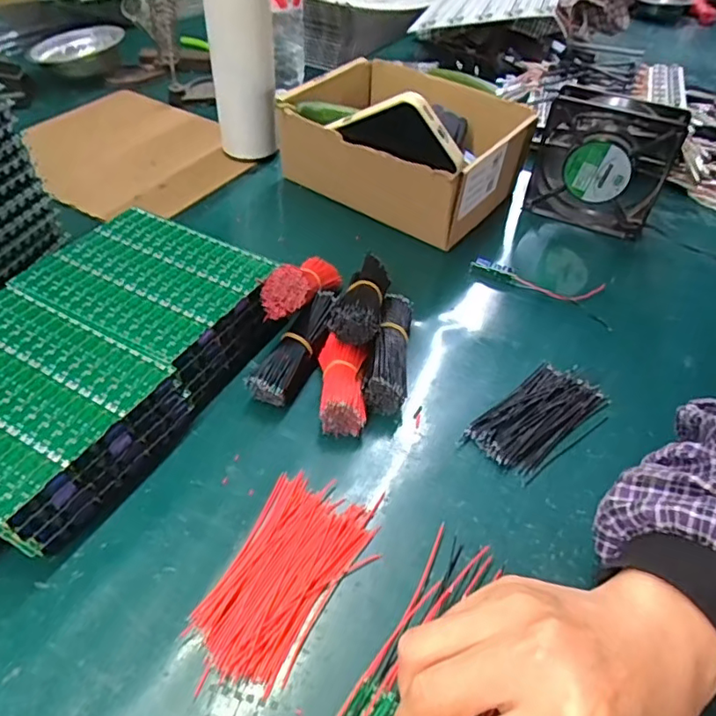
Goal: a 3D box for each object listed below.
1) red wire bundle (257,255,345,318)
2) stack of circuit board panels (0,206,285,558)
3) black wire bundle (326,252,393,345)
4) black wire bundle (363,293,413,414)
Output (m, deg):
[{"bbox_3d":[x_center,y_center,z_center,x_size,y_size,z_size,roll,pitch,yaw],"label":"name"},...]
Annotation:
[{"bbox_3d":[-0.040,-0.060,0.441,0.035,0.034,0.104,14,21,12],"label":"red wire bundle"},{"bbox_3d":[-0.182,-0.001,0.393,0.158,0.064,0.250,24,47,19],"label":"stack of circuit board panels"},{"bbox_3d":[0.004,-0.047,0.424,0.034,0.028,0.084,11,45,5],"label":"black wire bundle"},{"bbox_3d":[0.025,-0.006,0.424,0.028,0.032,0.101,8,45,2],"label":"black wire bundle"}]

